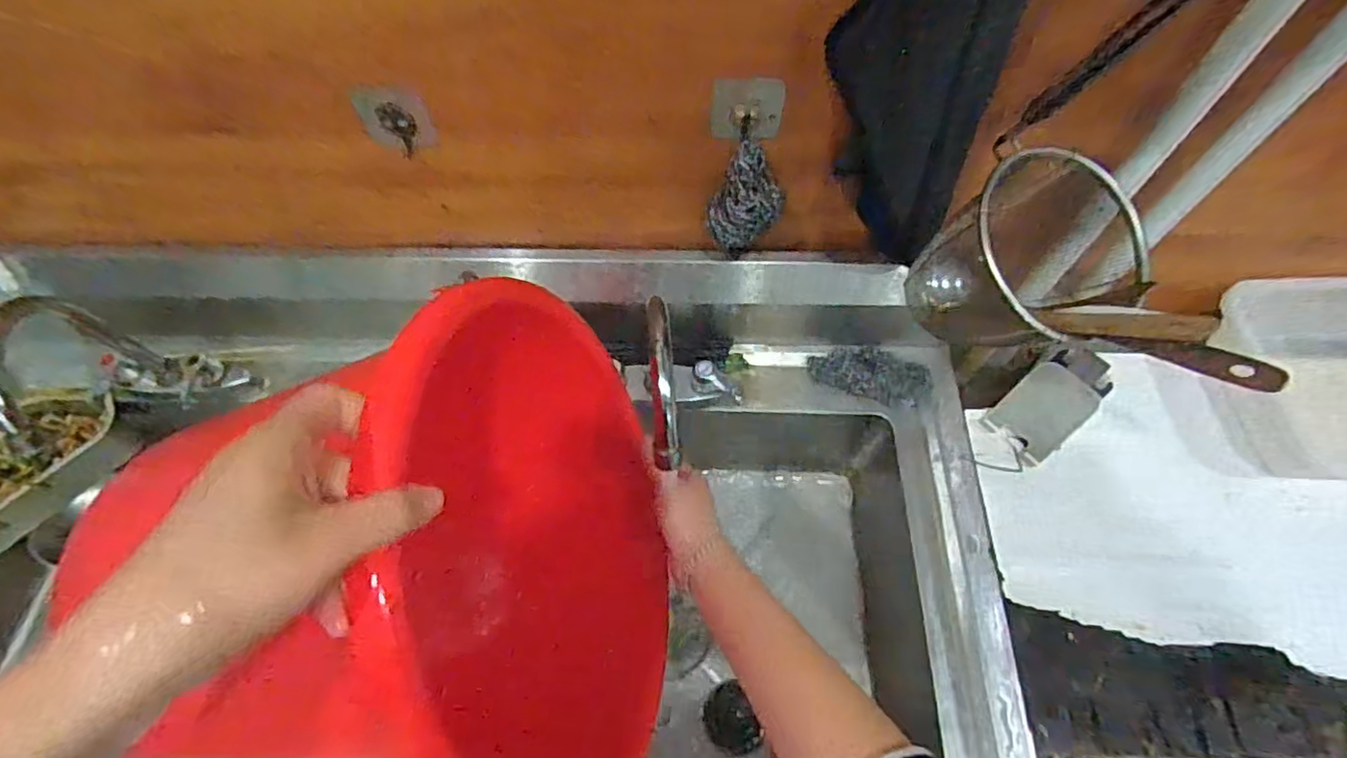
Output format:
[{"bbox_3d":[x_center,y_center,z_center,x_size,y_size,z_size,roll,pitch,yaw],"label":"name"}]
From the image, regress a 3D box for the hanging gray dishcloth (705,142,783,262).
[{"bbox_3d":[0.058,-0.154,0.542,0.052,0.090,0.056,-29,65,-14],"label":"hanging gray dishcloth"}]

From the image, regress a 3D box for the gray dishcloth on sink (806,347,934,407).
[{"bbox_3d":[0.220,-0.009,0.700,0.128,0.019,0.062,16,63,9],"label":"gray dishcloth on sink"}]

